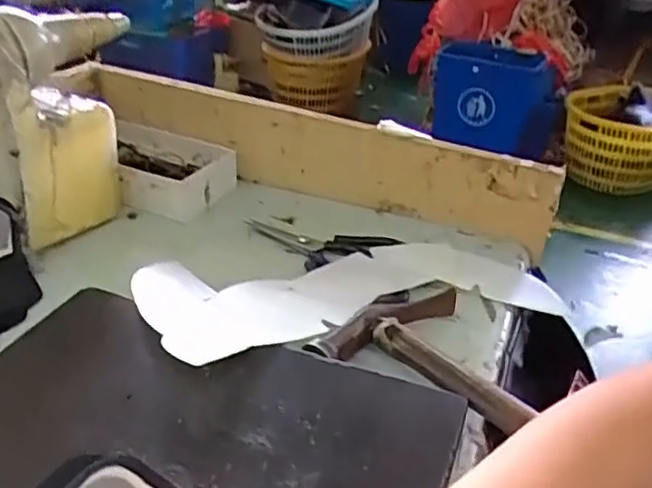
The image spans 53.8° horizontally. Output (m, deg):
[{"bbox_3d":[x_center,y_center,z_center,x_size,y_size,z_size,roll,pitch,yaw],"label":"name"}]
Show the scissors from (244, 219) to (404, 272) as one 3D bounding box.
[{"bbox_3d":[-0.009,0.000,0.603,0.149,0.016,0.053,9,31,9],"label":"scissors"}]

